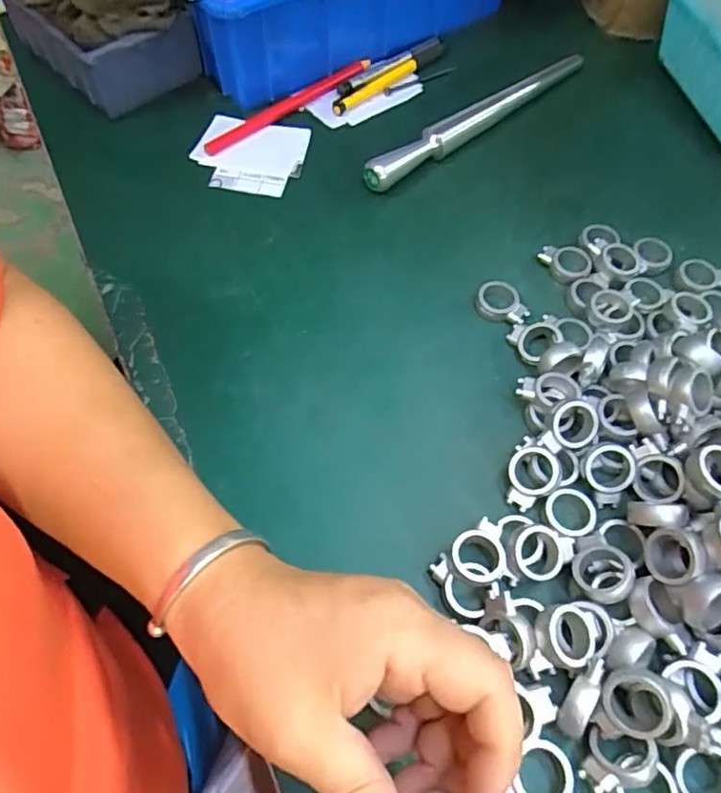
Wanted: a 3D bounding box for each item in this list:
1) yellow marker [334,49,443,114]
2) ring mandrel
[{"bbox_3d":[0.024,-0.258,0.477,0.119,0.010,0.015,-38,67,-19],"label":"yellow marker"},{"bbox_3d":[0.094,-0.214,0.447,0.225,0.021,0.018,-36,66,-18],"label":"ring mandrel"}]

